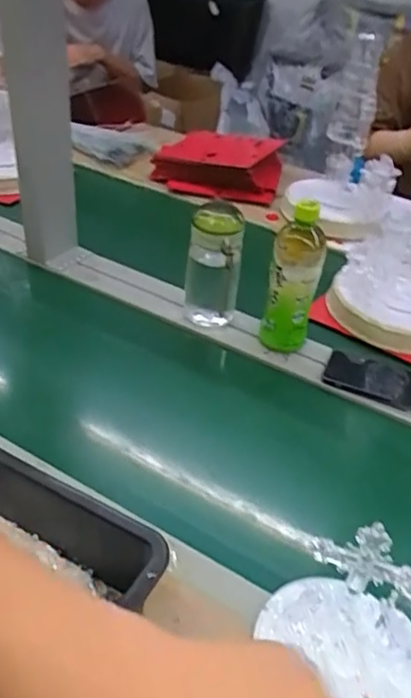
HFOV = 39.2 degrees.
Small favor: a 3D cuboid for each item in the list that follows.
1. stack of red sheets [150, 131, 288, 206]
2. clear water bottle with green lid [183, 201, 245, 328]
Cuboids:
[{"bbox_3d":[0.026,-0.408,1.279,0.280,0.084,0.177,18,38,16],"label":"stack of red sheets"},{"bbox_3d":[0.010,-0.112,0.808,0.073,0.170,0.059,4,37,-4],"label":"clear water bottle with green lid"}]

